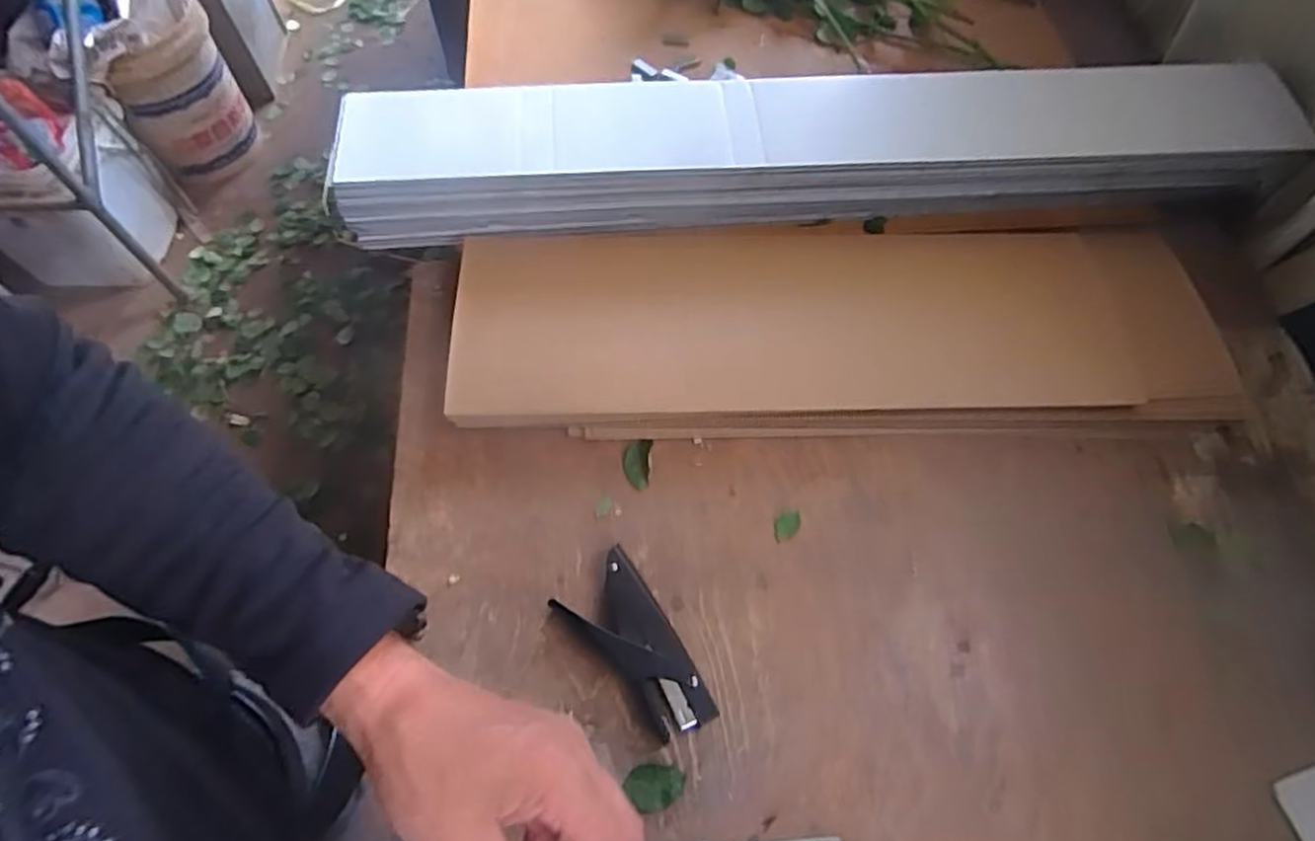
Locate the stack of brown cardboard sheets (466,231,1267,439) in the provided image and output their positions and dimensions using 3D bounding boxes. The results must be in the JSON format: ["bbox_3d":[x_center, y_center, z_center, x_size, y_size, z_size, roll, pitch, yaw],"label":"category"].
[{"bbox_3d":[0.188,-0.098,0.700,0.771,0.041,0.252,2,63,-1],"label":"stack of brown cardboard sheets"}]

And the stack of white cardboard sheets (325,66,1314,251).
[{"bbox_3d":[0.186,-0.289,0.752,1.000,0.117,0.129,-3,63,-4],"label":"stack of white cardboard sheets"}]

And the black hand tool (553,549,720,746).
[{"bbox_3d":[-0.017,0.185,0.563,0.069,0.029,0.145,-31,68,-16],"label":"black hand tool"}]

